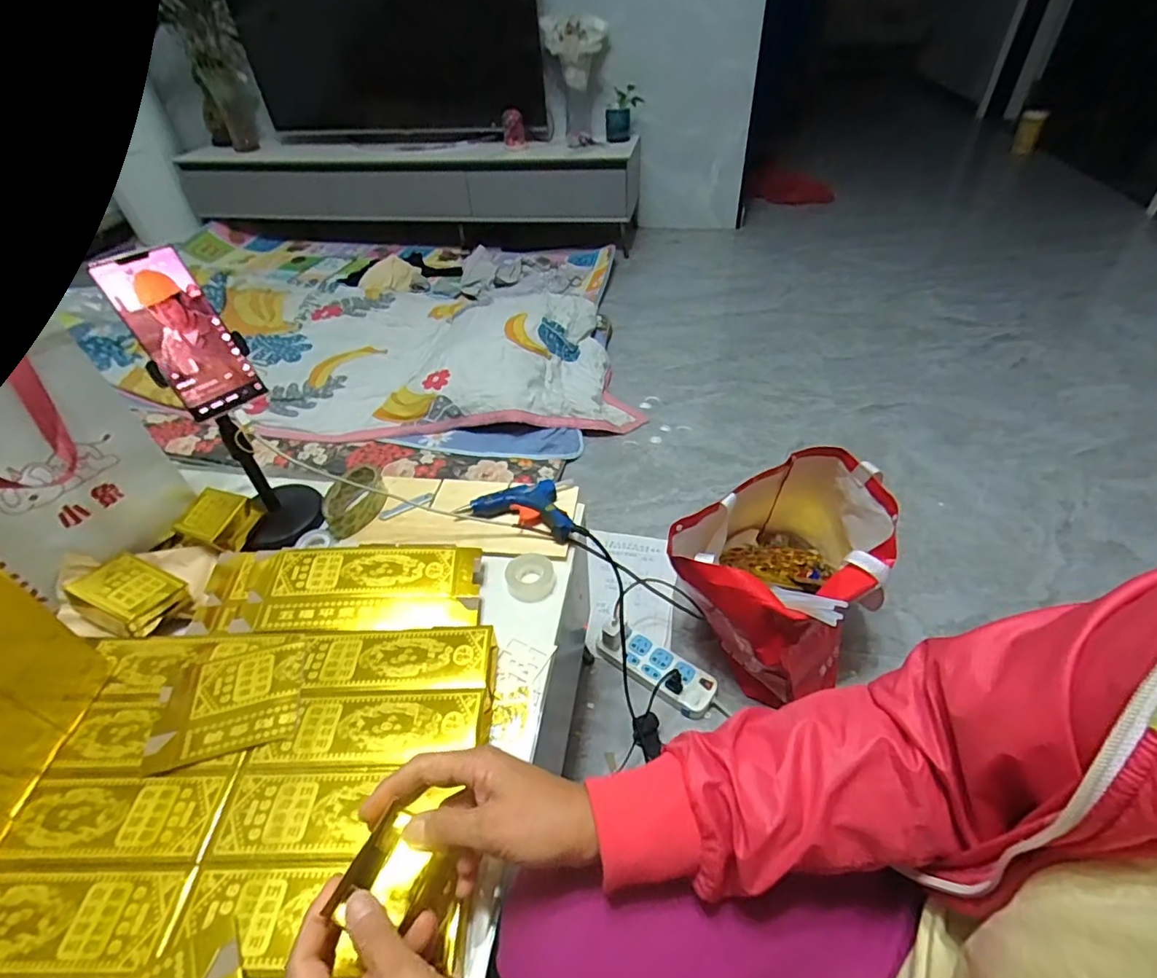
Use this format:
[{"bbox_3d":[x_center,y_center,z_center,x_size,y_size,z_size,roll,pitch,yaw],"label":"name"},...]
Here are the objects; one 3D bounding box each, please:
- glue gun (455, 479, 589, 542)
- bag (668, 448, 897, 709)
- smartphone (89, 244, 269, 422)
[{"bbox_3d":[-0.057,0.022,0.691,0.157,0.028,0.081,15,45,18],"label":"glue gun"},{"bbox_3d":[0.322,0.138,0.887,0.318,0.289,0.260,-34,51,-29],"label":"bag"},{"bbox_3d":[-0.373,-0.146,0.521,0.069,0.152,0.010,-39,23,-32],"label":"smartphone"}]

